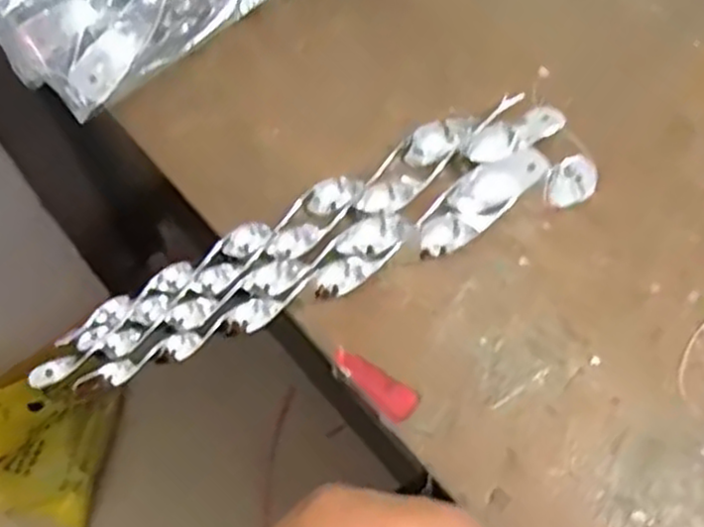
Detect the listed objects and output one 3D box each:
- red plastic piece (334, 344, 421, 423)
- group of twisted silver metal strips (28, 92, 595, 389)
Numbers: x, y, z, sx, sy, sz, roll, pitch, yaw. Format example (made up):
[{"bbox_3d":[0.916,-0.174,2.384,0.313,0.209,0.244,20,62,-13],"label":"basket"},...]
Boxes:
[{"bbox_3d":[0.012,0.058,0.364,0.048,0.004,0.018,40,67,22],"label":"red plastic piece"},{"bbox_3d":[-0.014,-0.013,0.395,0.299,0.025,0.074,-24,61,-13],"label":"group of twisted silver metal strips"}]

